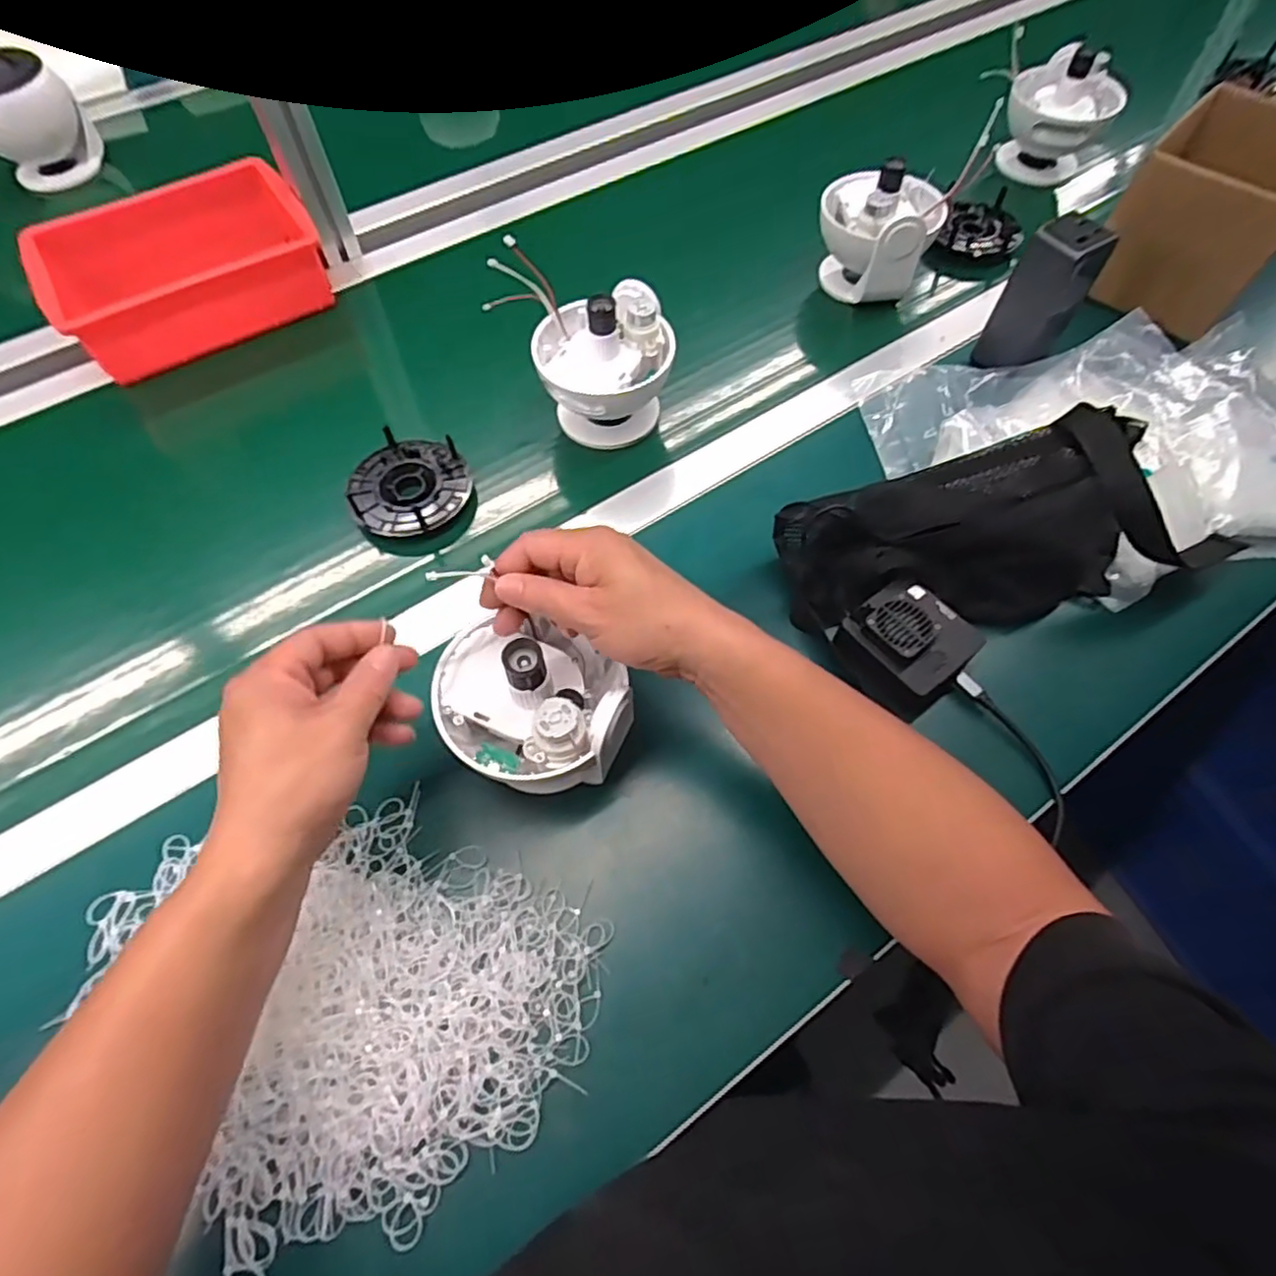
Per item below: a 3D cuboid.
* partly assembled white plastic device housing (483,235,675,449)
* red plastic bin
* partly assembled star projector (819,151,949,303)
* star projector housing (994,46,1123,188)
[{"bbox_3d":[-0.051,-0.244,0.589,0.155,0.117,0.101,19,62,11],"label":"partly assembled white plastic device housing"},{"bbox_3d":[-0.450,-0.369,0.679,0.244,0.078,0.161,-28,64,-15],"label":"red plastic bin"},{"bbox_3d":[0.232,-0.396,0.659,0.115,0.107,0.088,15,63,8],"label":"partly assembled star projector"},{"bbox_3d":[0.459,-0.572,0.747,0.106,0.113,0.096,24,63,14],"label":"star projector housing"}]

